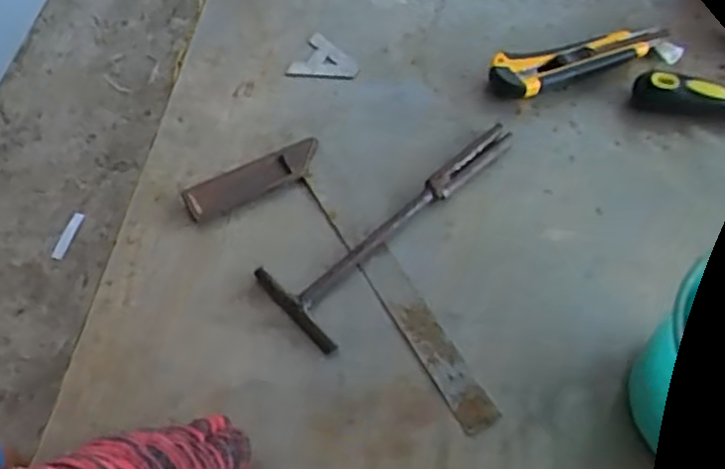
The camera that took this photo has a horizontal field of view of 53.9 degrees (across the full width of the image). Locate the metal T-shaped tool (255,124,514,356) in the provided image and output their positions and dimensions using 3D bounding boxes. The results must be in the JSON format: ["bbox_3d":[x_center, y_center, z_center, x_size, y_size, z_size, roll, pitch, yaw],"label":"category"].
[{"bbox_3d":[0.036,-0.010,0.519,0.228,0.013,0.069,-37,66,-20],"label":"metal T-shaped tool"}]

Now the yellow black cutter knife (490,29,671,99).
[{"bbox_3d":[0.188,-0.151,0.611,0.163,0.015,0.036,-14,60,-8],"label":"yellow black cutter knife"}]

